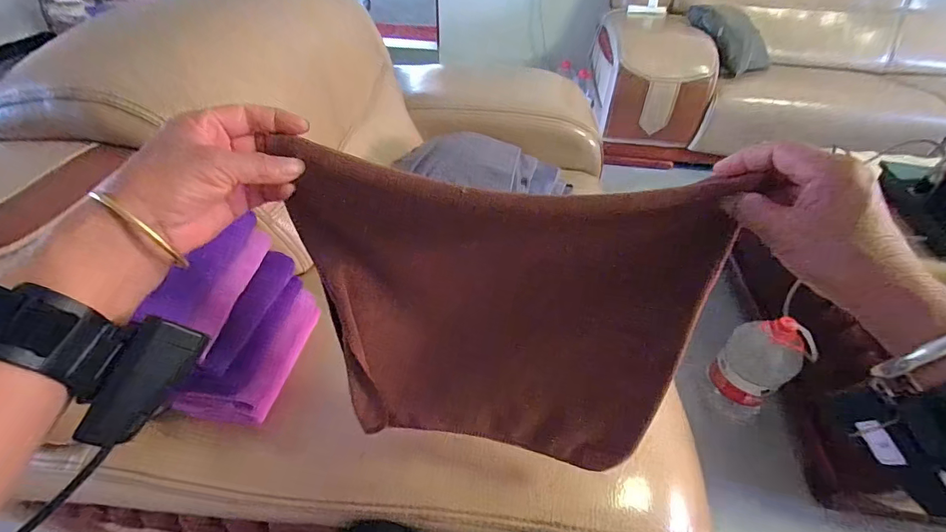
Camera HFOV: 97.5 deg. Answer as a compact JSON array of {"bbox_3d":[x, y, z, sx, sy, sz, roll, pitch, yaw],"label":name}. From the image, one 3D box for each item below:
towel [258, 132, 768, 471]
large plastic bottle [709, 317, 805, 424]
[{"bbox_3d":[0.028,0.050,0.391,0.329,0.270,0.065,4,19,3],"label":"towel"},{"bbox_3d":[0.754,0.268,1.119,0.128,0.313,0.154,-33,54,-31],"label":"large plastic bottle"}]

